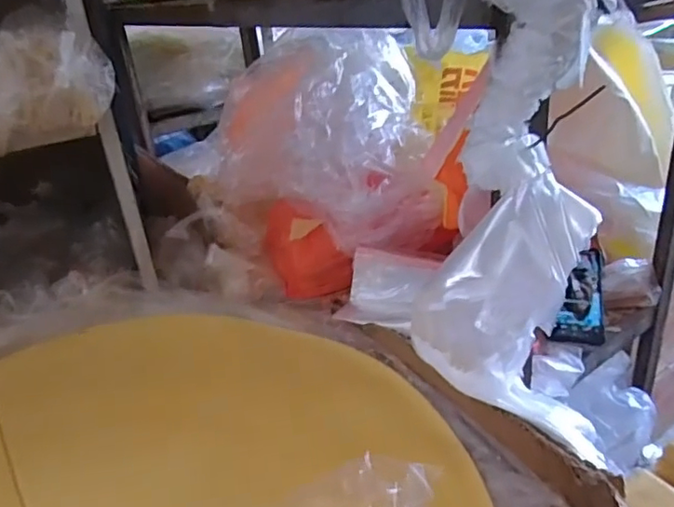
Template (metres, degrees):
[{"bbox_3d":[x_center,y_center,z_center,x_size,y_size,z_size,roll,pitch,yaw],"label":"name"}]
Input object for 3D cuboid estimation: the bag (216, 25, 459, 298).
[{"bbox_3d":[-0.021,-0.145,0.875,0.341,0.327,0.246,-8,27,-3],"label":"bag"}]

